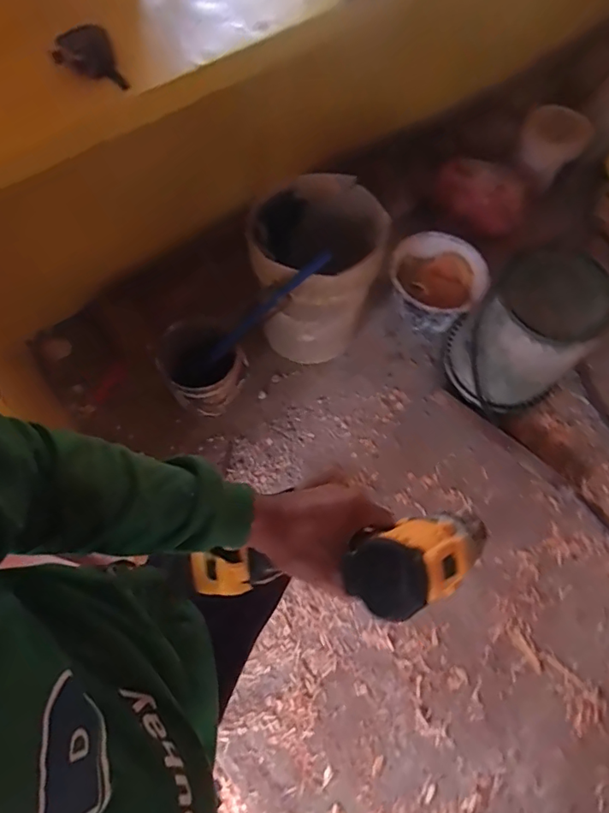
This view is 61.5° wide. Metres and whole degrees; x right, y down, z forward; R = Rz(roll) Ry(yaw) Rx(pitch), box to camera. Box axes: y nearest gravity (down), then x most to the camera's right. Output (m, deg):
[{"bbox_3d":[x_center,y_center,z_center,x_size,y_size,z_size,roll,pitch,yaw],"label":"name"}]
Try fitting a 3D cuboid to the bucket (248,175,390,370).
[{"bbox_3d":[0.041,-0.338,1.310,0.315,0.364,0.290,0,69,0],"label":"bucket"}]

